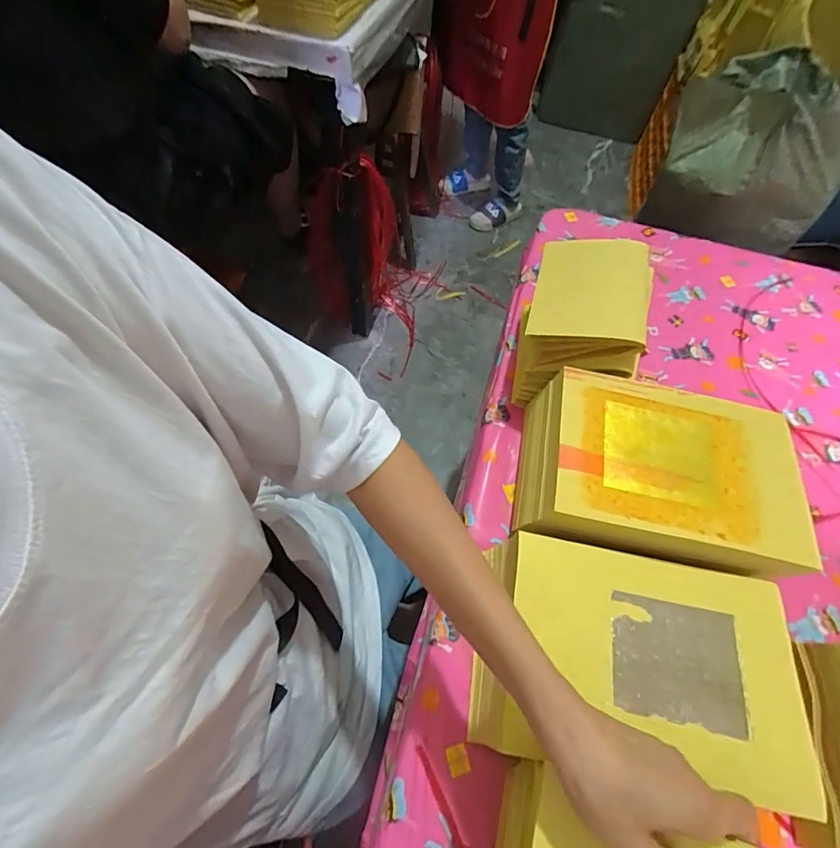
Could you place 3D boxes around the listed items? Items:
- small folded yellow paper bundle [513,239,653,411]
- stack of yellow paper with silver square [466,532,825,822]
[{"bbox_3d":[0.181,-0.114,0.518,0.117,0.133,0.164,17,62,7],"label":"small folded yellow paper bundle"},{"bbox_3d":[0.176,0.203,0.384,0.242,0.077,0.165,8,61,2],"label":"stack of yellow paper with silver square"}]

